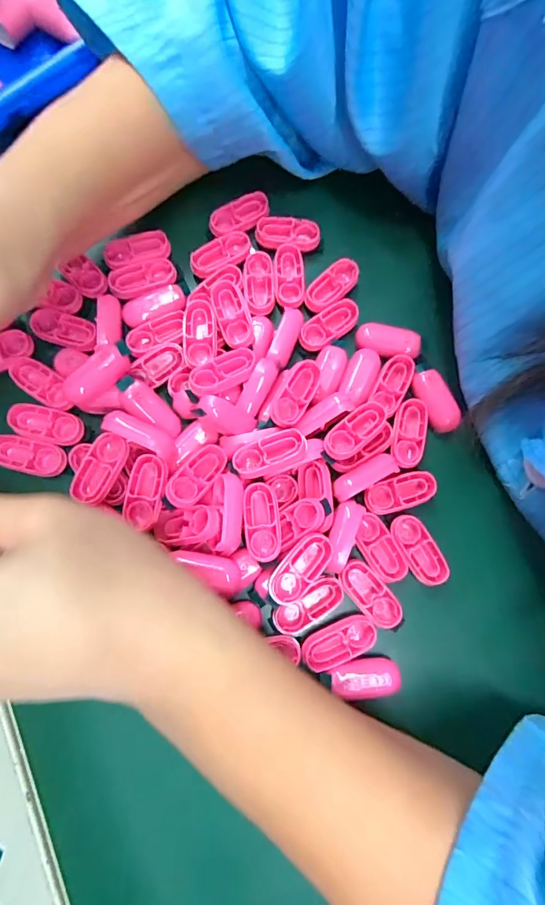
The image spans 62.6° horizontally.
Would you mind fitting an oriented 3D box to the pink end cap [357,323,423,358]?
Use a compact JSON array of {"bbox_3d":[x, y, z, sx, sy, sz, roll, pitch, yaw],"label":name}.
[{"bbox_3d":[0.059,-0.057,0.235,0.032,0.013,0.014,13,77,2],"label":"pink end cap"}]

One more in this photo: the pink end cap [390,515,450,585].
[{"bbox_3d":[0.068,0.046,0.211,0.016,0.007,0.033,-29,79,-8],"label":"pink end cap"}]

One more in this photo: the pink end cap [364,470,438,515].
[{"bbox_3d":[0.062,0.020,0.218,0.035,0.011,0.015,-16,78,-5],"label":"pink end cap"}]

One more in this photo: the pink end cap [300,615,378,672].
[{"bbox_3d":[0.030,0.084,0.200,0.033,0.008,0.016,-25,79,-7],"label":"pink end cap"}]

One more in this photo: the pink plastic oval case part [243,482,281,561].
[{"bbox_3d":[-0.005,0.031,0.199,0.015,0.009,0.033,-6,77,-3],"label":"pink plastic oval case part"}]

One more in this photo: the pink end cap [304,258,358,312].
[{"bbox_3d":[0.031,-0.087,0.240,0.016,0.013,0.035,43,80,8],"label":"pink end cap"}]

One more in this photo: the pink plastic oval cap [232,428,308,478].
[{"bbox_3d":[-0.001,0.001,0.204,0.033,0.009,0.015,-22,79,-6],"label":"pink plastic oval cap"}]

